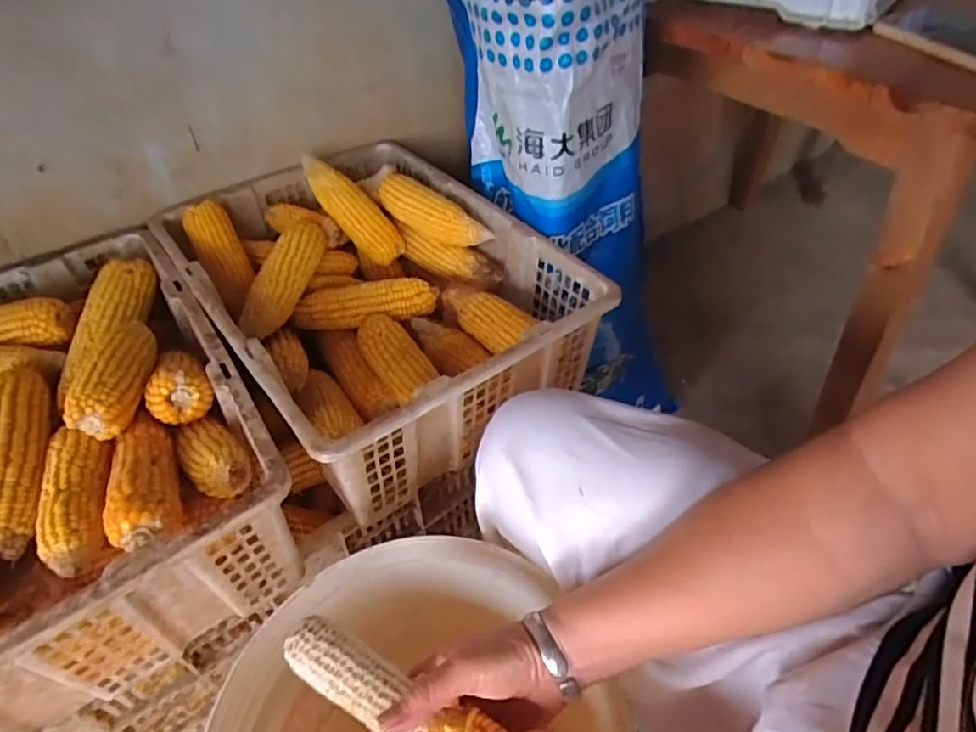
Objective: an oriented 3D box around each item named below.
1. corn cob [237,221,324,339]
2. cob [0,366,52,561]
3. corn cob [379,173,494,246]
[{"bbox_3d":[-0.235,-0.104,0.702,0.042,0.050,0.182,6,45,10],"label":"corn cob"},{"bbox_3d":[-0.404,0.070,0.520,0.049,0.040,0.196,-21,47,-16],"label":"cob"},{"bbox_3d":[-0.072,-0.196,0.771,0.173,0.042,0.047,31,54,30],"label":"corn cob"}]

